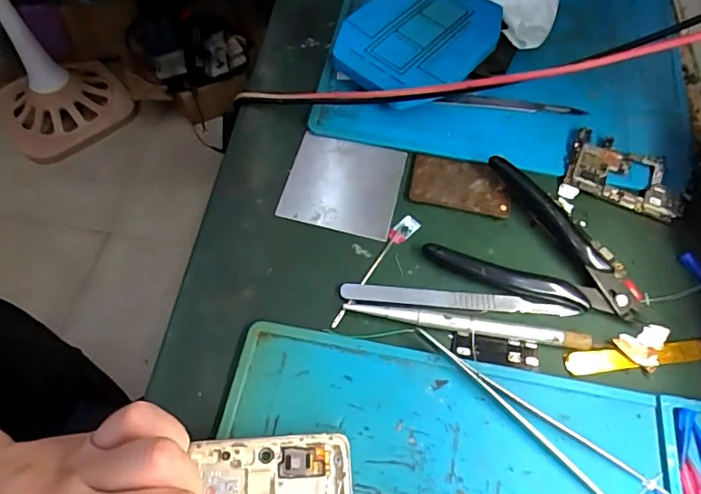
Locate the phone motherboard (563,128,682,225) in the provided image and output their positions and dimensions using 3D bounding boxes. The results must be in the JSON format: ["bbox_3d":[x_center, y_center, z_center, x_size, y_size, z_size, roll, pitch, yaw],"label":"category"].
[{"bbox_3d":[0.171,-0.045,0.313,0.069,0.007,0.041,23,63,11],"label":"phone motherboard"}]

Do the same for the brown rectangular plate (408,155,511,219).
[{"bbox_3d":[0.068,-0.039,0.310,0.060,0.004,0.037,11,61,4],"label":"brown rectangular plate"}]

